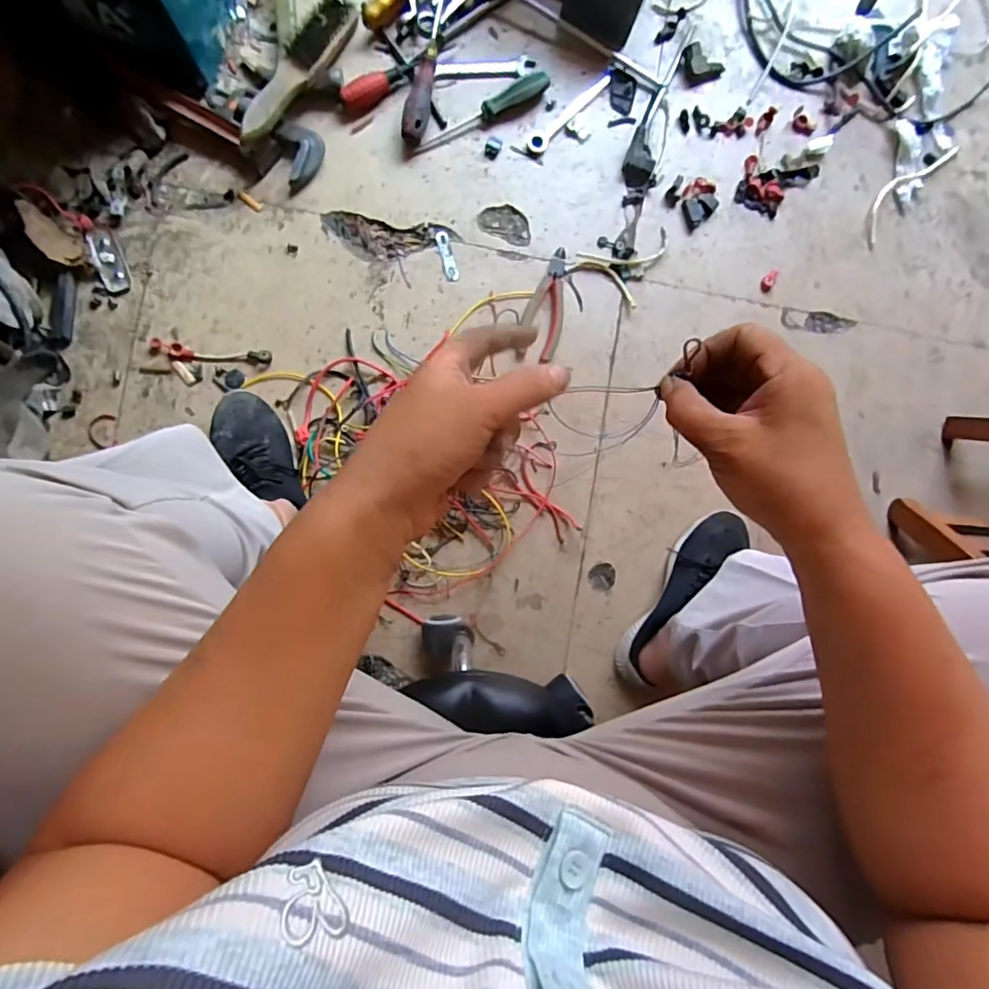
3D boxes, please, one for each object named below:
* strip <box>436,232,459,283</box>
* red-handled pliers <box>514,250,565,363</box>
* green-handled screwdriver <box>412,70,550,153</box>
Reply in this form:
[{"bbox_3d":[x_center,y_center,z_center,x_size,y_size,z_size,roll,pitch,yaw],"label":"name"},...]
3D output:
[{"bbox_3d":[-0.060,-0.308,0.705,0.019,0.005,0.068,-14,89,-4],"label":"strip"},{"bbox_3d":[0.065,-0.247,0.709,0.053,0.008,0.148,7,88,-4],"label":"red-handled pliers"},{"bbox_3d":[-0.016,-0.489,0.701,0.188,0.029,0.025,-31,91,-4],"label":"green-handled screwdriver"}]

